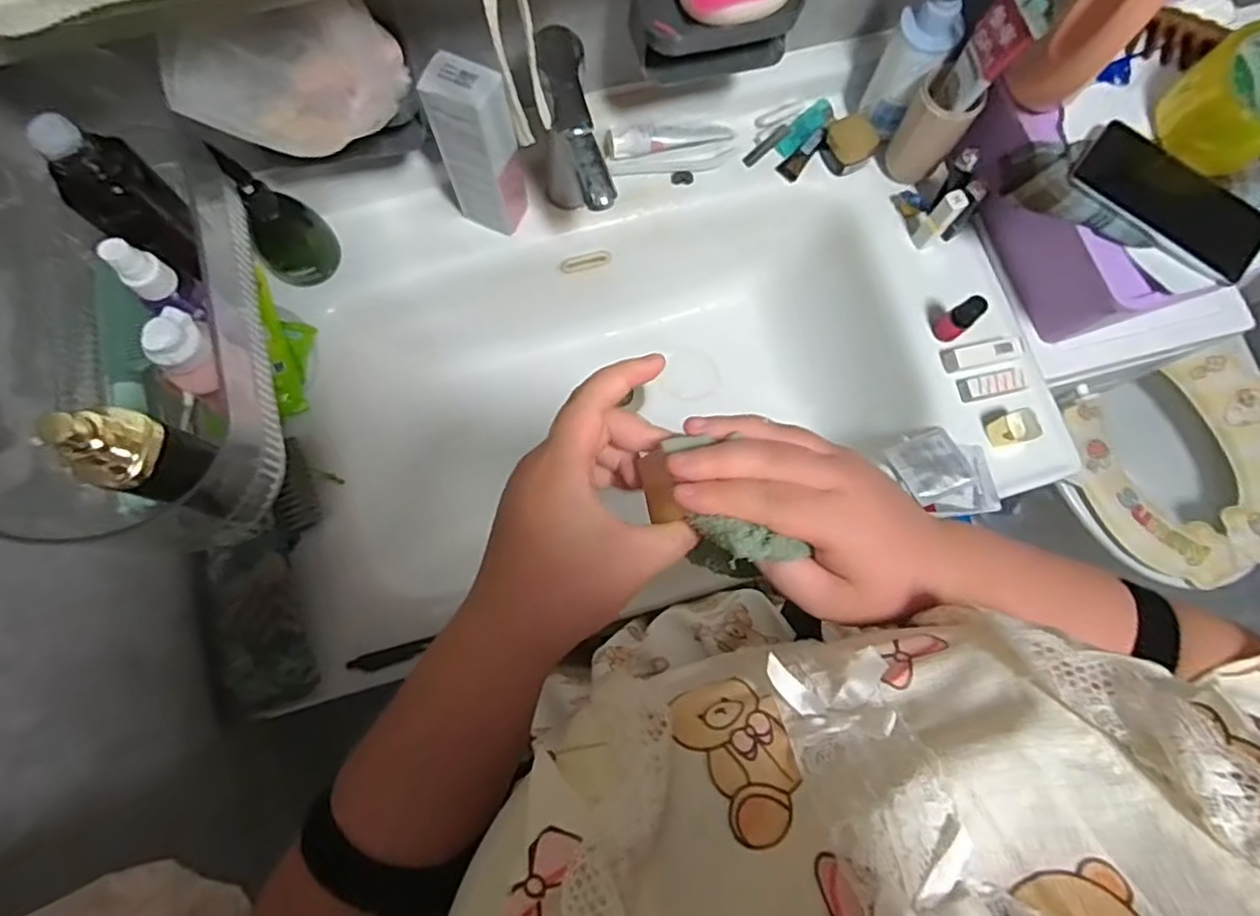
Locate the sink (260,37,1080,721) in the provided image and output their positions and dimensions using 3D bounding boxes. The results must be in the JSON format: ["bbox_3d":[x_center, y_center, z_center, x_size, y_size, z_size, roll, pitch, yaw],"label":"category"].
[{"bbox_3d":[0.016,-0.097,0.718,0.706,0.226,0.480,-18,78,-5],"label":"sink"}]

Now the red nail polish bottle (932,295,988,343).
[{"bbox_3d":[0.318,-0.136,0.621,0.018,0.065,0.025,-42,81,-9],"label":"red nail polish bottle"}]

